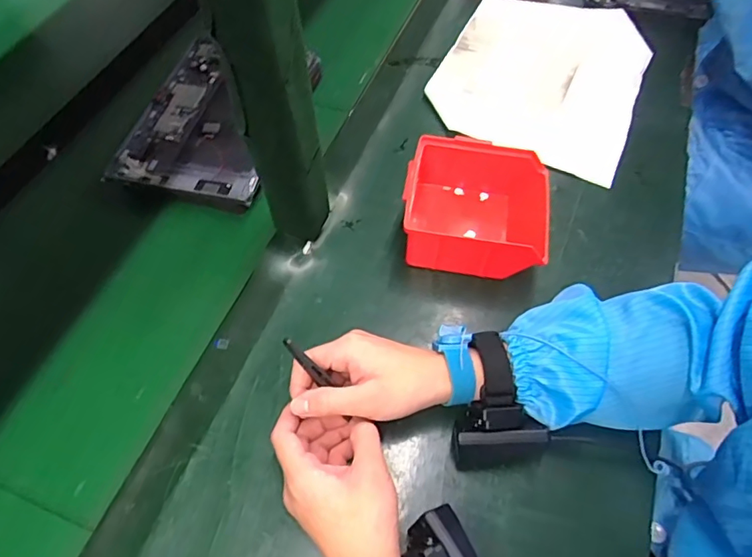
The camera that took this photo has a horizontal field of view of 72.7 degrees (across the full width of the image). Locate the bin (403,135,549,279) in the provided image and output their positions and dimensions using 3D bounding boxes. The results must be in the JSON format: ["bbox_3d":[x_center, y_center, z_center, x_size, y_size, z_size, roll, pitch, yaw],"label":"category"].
[{"bbox_3d":[0.099,-0.069,0.509,0.133,0.077,0.120,9,58,7],"label":"bin"}]

